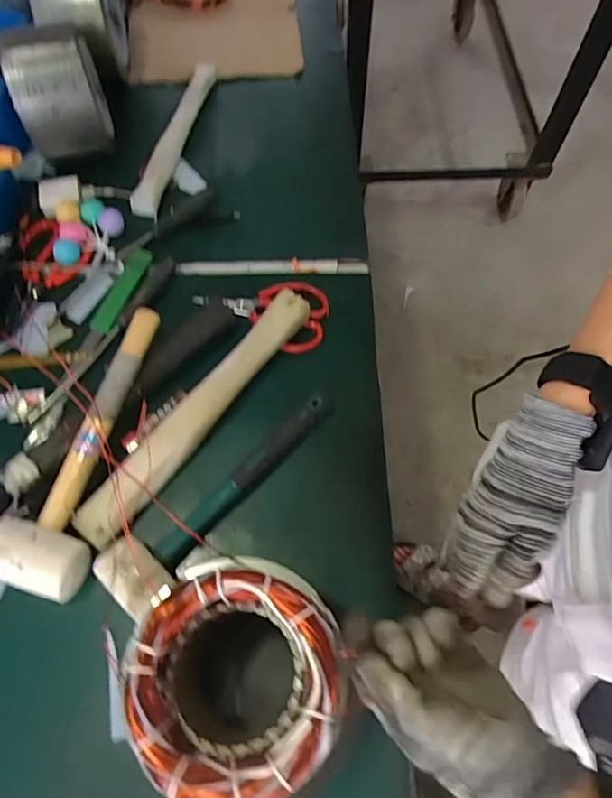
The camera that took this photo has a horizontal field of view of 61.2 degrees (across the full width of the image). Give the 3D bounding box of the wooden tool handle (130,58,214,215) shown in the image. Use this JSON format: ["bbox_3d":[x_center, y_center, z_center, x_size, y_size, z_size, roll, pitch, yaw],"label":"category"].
[{"bbox_3d":[-0.181,-0.374,0.726,0.033,0.027,0.283,13,66,7],"label":"wooden tool handle"}]

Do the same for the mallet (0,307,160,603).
[{"bbox_3d":[-0.232,0.042,0.526,0.091,0.049,0.292,9,66,5],"label":"mallet"}]

